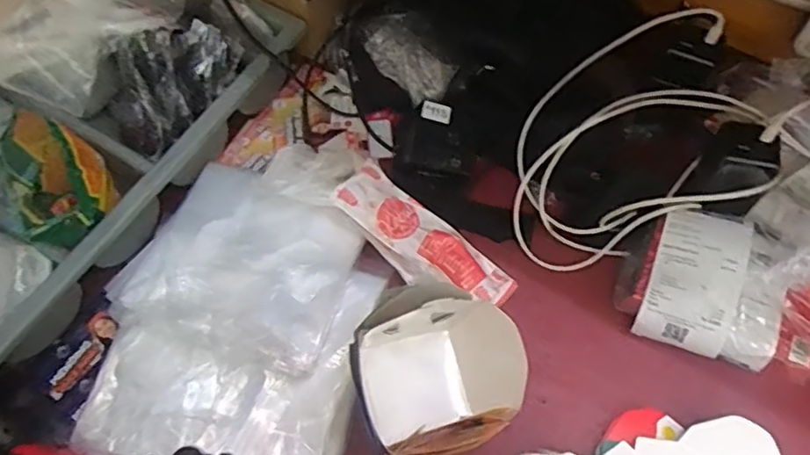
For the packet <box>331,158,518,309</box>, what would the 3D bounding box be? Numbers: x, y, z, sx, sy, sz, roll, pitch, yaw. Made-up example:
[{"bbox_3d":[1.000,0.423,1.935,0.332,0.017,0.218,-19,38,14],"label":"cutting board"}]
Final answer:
[{"bbox_3d":[0.018,0.015,0.631,0.198,0.027,0.068,38,69,18],"label":"packet"}]

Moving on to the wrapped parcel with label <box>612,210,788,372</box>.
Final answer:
[{"bbox_3d":[0.296,0.056,0.613,0.139,0.072,0.135,19,66,11],"label":"wrapped parcel with label"}]

